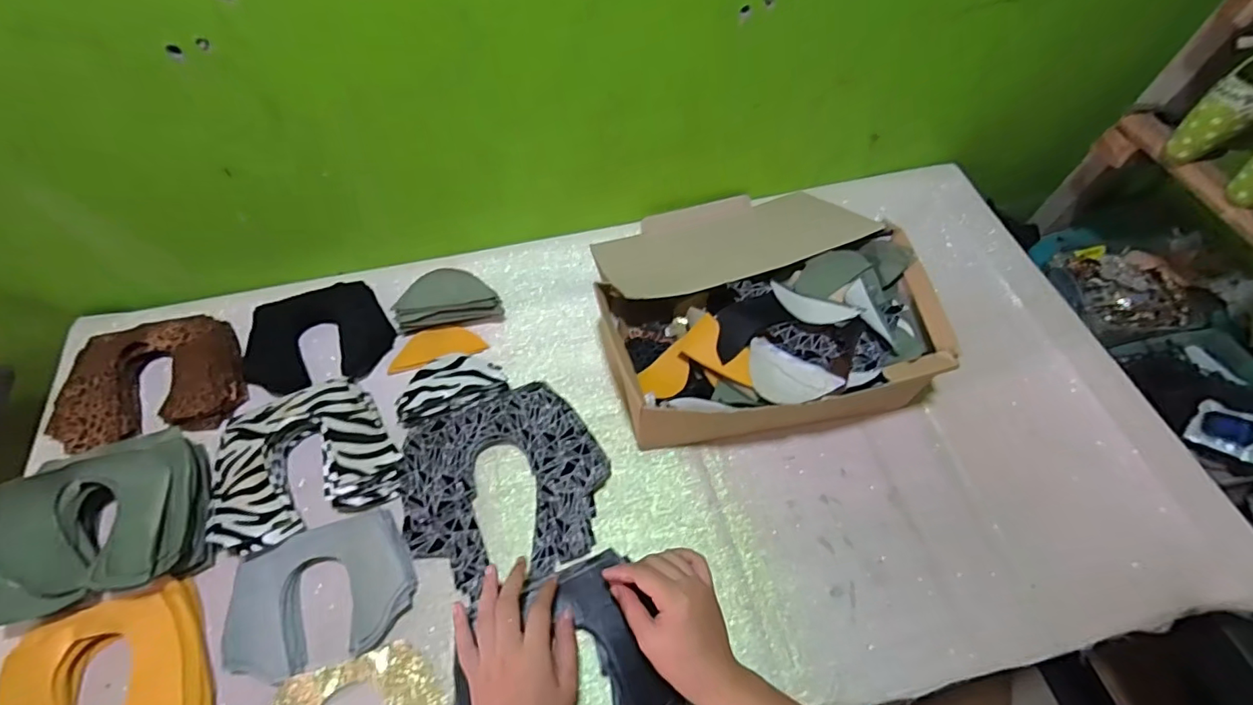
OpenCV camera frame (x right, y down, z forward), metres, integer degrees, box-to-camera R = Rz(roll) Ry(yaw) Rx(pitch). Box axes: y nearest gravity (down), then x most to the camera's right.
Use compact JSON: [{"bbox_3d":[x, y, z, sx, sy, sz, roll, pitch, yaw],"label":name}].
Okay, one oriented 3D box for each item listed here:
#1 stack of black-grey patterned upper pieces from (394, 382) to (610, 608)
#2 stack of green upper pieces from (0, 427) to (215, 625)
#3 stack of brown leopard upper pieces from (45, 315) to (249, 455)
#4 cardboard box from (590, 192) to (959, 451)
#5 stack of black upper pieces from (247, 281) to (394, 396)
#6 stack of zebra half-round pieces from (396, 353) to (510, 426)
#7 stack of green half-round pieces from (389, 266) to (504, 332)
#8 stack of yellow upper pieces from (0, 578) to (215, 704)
[{"bbox_3d":[-0.123,0.134,0.545,0.199,0.033,0.184,-17,61,-12],"label":"stack of black-grey patterned upper pieces"},{"bbox_3d":[-0.487,0.158,0.499,0.171,0.078,0.150,-13,60,-9],"label":"stack of green upper pieces"},{"bbox_3d":[-0.529,0.032,0.591,0.169,0.042,0.141,-20,61,-13],"label":"stack of brown leopard upper pieces"},{"bbox_3d":[0.139,-0.075,0.628,0.342,0.111,0.346,-9,59,-7],"label":"cardboard box"},{"bbox_3d":[-0.368,-0.017,0.621,0.161,0.035,0.117,-21,62,-14],"label":"stack of black upper pieces"},{"bbox_3d":[-0.194,0.038,0.595,0.116,0.038,0.067,-11,60,-8],"label":"stack of zebra half-round pieces"},{"bbox_3d":[-0.219,-0.065,0.646,0.126,0.039,0.067,-9,59,-7],"label":"stack of green half-round pieces"},{"bbox_3d":[-0.439,0.279,0.445,0.153,0.018,0.135,-17,61,-11],"label":"stack of yellow upper pieces"}]

